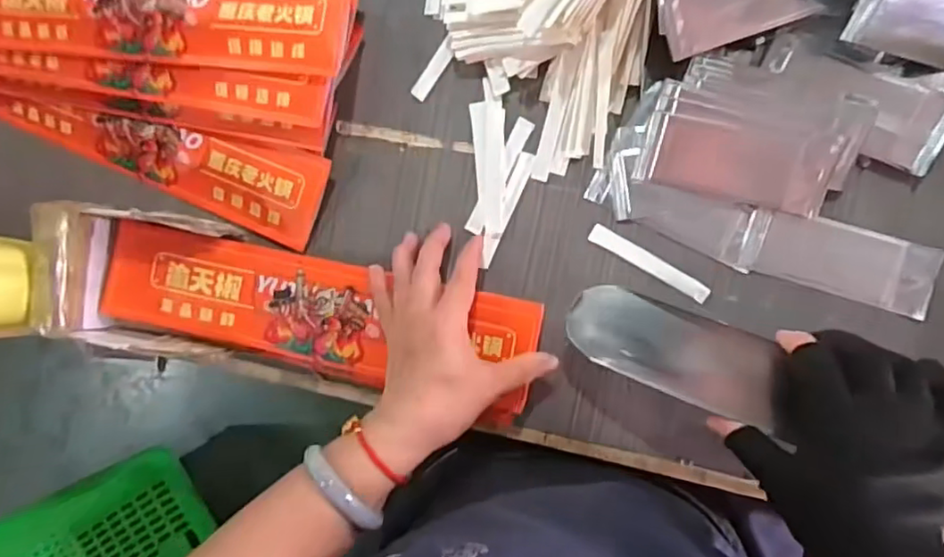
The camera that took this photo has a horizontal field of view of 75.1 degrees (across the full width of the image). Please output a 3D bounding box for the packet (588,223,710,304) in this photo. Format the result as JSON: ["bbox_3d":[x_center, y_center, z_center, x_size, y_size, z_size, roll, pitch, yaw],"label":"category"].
[{"bbox_3d":[0.128,-0.011,0.444,0.093,0.005,0.013,31,96,7],"label":"packet"}]

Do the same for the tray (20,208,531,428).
[{"bbox_3d":[-0.139,0.026,0.463,0.368,0.054,0.111,10,93,5],"label":"tray"}]

